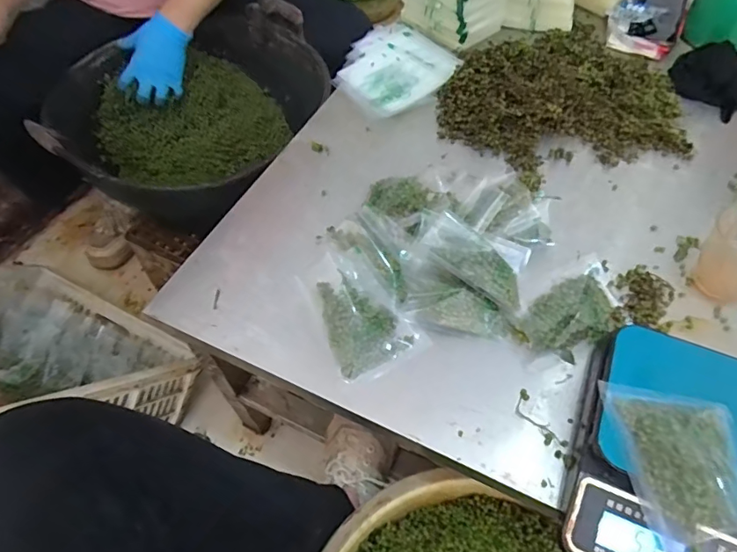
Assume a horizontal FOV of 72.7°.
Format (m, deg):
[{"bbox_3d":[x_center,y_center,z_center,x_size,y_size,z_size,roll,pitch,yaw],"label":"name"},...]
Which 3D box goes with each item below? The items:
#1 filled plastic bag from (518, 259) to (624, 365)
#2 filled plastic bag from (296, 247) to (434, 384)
[{"bbox_3d":[0.223,0.038,0.537,0.139,0.021,0.073,-35,61,-21],"label":"filled plastic bag"},{"bbox_3d":[-0.012,0.035,0.533,0.092,0.035,0.140,-27,58,-17],"label":"filled plastic bag"}]

